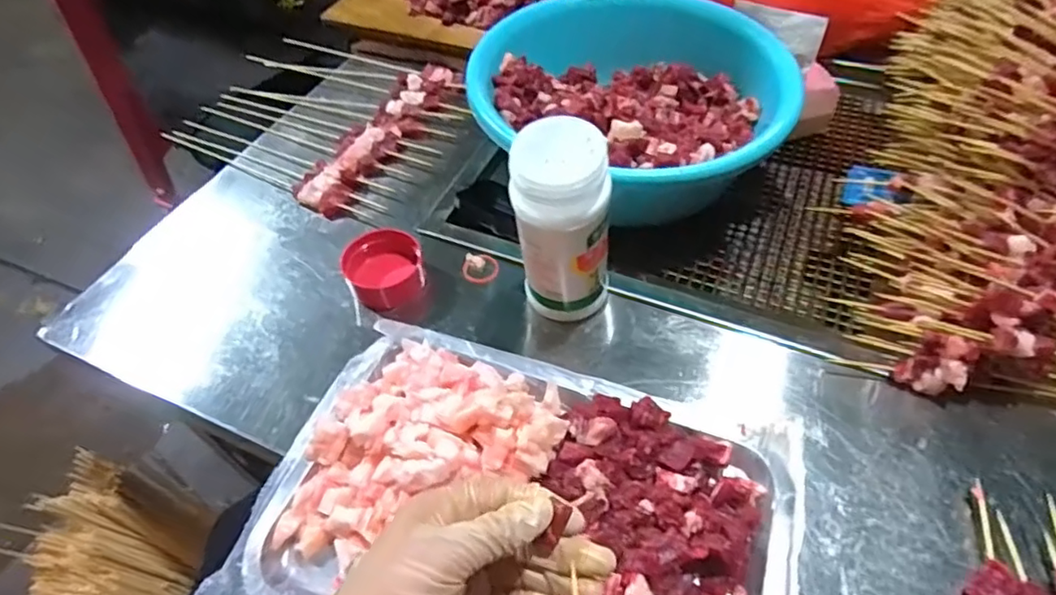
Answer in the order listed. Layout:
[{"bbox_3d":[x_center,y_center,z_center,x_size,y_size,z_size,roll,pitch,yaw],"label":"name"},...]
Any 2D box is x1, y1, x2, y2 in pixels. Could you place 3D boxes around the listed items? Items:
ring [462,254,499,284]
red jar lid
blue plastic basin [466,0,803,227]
[{"bbox_3d":[-0.041,-0.025,0.515,0.033,0.006,0.030,-2,52,2],"label":"ring"},{"bbox_3d":[-0.120,-0.025,0.503,0.061,0.035,0.060,-2,52,2],"label":"red jar lid"},{"bbox_3d":[0.101,-0.191,0.575,0.278,0.077,0.278,-2,52,2],"label":"blue plastic basin"}]

